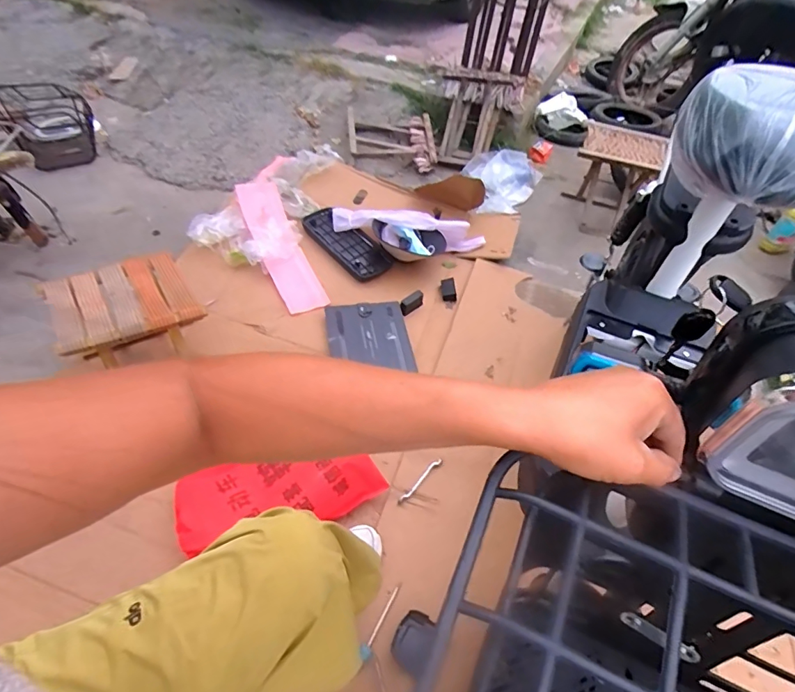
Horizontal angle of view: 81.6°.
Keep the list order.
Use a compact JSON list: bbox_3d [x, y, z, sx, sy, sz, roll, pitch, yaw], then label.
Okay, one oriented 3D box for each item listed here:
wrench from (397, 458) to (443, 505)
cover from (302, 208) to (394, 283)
[{"bbox_3d":[0.050,0.293,0.995,0.128,0.004,0.018,-43,63,-15],"label":"wrench"},{"bbox_3d":[-0.166,-0.337,1.507,0.136,0.027,0.326,-41,73,-17],"label":"cover"}]

